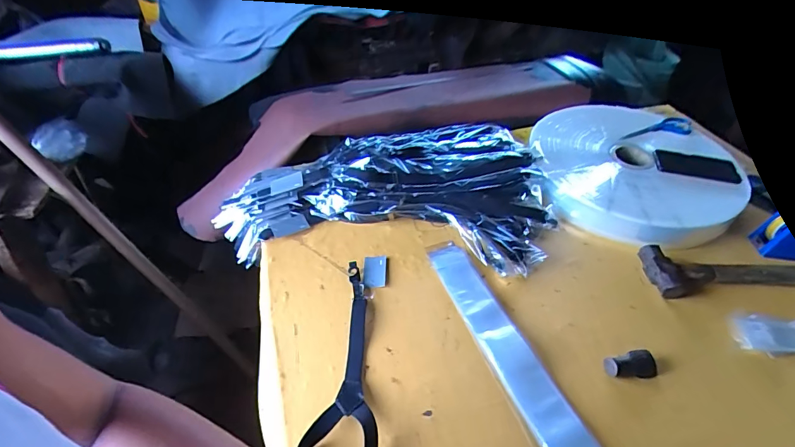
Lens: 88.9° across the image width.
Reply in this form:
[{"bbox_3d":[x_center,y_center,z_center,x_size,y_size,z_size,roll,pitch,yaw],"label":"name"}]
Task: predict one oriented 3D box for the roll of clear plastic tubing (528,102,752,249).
[{"bbox_3d":[0.533,-0.130,0.938,0.423,0.078,0.419,-2,48,2],"label":"roll of clear plastic tubing"}]

